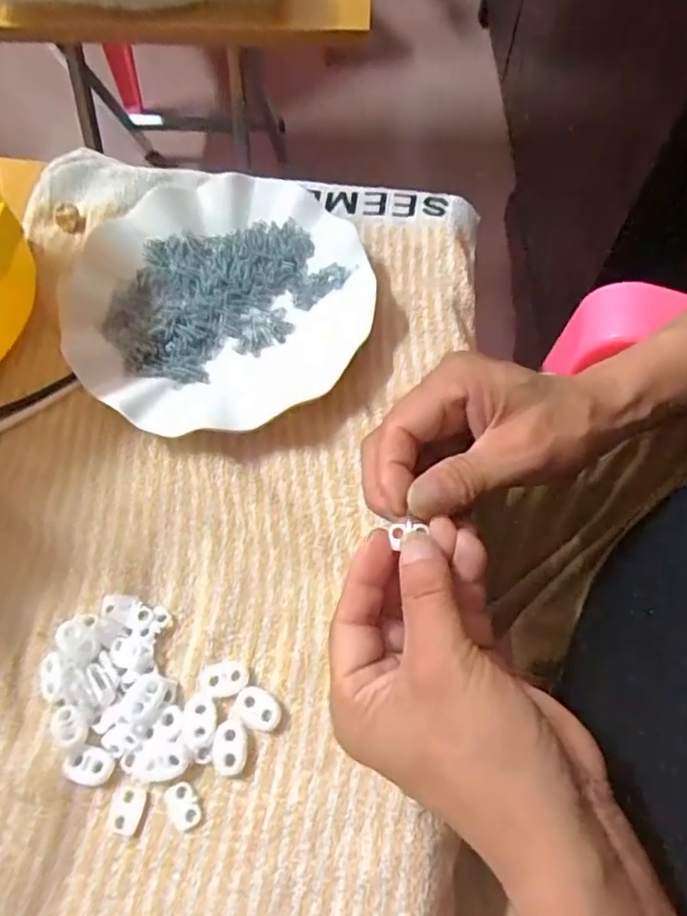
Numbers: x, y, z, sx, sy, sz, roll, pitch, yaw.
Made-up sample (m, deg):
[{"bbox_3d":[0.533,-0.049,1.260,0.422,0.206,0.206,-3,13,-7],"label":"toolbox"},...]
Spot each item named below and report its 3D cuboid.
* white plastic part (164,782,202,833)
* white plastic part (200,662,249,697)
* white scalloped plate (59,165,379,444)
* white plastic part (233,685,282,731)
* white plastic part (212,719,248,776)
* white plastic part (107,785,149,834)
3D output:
[{"bbox_3d":[-0.072,0.155,0.266,0.013,0.004,0.020,-31,72,-13],"label":"white plastic part"},{"bbox_3d":[-0.057,0.106,0.287,0.023,0.004,0.015,-5,68,-3],"label":"white plastic part"},{"bbox_3d":[-0.075,-0.099,0.366,0.179,0.019,0.179,1,68,-1],"label":"white scalloped plate"},{"bbox_3d":[-0.040,0.118,0.282,0.023,0.005,0.016,31,70,10],"label":"white plastic part"},{"bbox_3d":[-0.052,0.132,0.274,0.015,0.004,0.023,2,68,-1],"label":"white plastic part"},{"bbox_3d":[-0.097,0.156,0.266,0.014,0.004,0.018,11,68,3],"label":"white plastic part"}]

